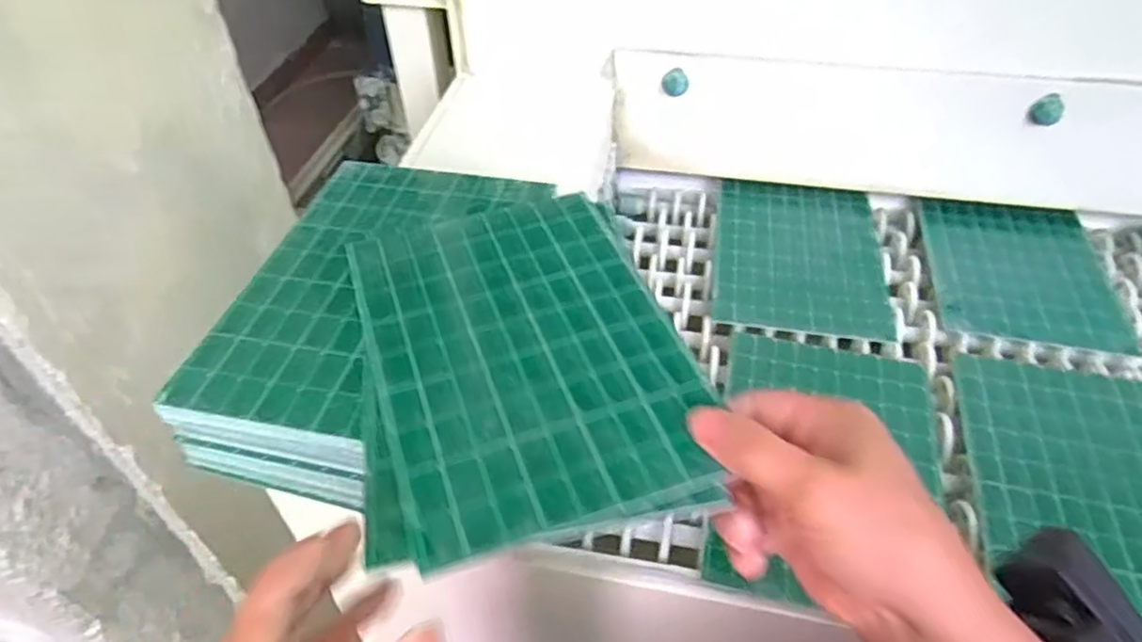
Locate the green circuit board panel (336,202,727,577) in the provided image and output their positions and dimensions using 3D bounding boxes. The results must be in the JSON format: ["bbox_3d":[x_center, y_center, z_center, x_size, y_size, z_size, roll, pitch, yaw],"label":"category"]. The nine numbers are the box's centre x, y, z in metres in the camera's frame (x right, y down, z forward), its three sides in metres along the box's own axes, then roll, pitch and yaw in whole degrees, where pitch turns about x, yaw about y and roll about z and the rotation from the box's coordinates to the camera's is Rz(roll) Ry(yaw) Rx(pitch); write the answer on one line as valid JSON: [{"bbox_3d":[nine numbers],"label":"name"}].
[{"bbox_3d":[-0.025,0.010,0.323,0.144,0.004,0.202,-11,46,-9],"label":"green circuit board panel"}]

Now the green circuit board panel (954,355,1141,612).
[{"bbox_3d":[0.329,0.104,0.432,0.136,0.008,0.202,8,46,9],"label":"green circuit board panel"}]

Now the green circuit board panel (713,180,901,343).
[{"bbox_3d":[0.201,-0.063,0.597,0.141,0.004,0.196,6,46,8],"label":"green circuit board panel"}]

